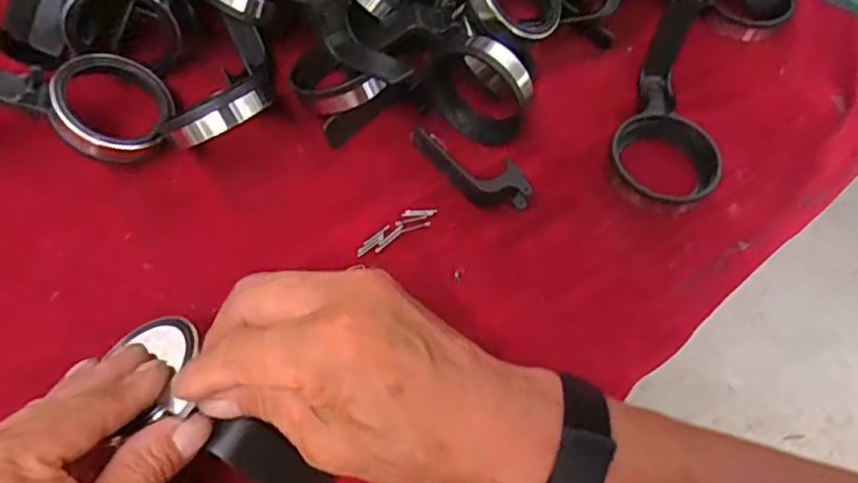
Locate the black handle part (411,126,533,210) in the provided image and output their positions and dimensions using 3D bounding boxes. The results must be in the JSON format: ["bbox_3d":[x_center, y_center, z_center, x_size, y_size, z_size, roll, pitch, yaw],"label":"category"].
[{"bbox_3d":[0.026,-0.049,0.410,0.031,0.025,0.082,-37,69,-21],"label":"black handle part"}]

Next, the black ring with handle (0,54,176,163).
[{"bbox_3d":[-0.228,-0.085,0.393,0.125,0.049,0.061,4,61,-1],"label":"black ring with handle"}]

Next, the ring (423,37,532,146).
[{"bbox_3d":[0.032,-0.099,0.412,0.032,0.055,0.075,-38,70,-21],"label":"ring"}]

